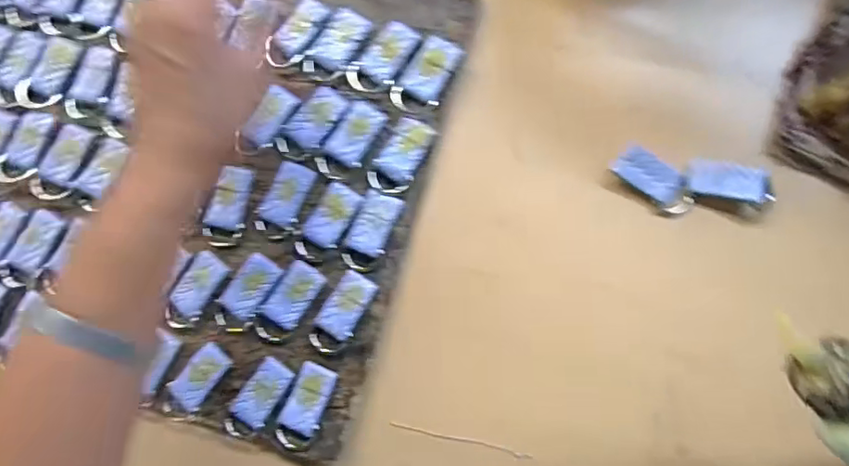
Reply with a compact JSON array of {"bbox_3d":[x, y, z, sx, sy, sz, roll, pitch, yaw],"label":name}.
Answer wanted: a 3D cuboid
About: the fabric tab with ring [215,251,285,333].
[{"bbox_3d":[-0.105,0.036,0.329,0.025,0.004,0.048,33,88,7],"label":"fabric tab with ring"}]

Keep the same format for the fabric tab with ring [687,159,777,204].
[{"bbox_3d":[0.173,-0.029,0.313,0.047,0.012,0.022,13,85,6],"label":"fabric tab with ring"}]

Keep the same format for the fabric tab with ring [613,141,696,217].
[{"bbox_3d":[0.131,-0.030,0.317,0.047,0.008,0.024,42,89,7],"label":"fabric tab with ring"}]

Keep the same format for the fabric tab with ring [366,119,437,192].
[{"bbox_3d":[-0.014,-0.045,0.329,0.024,0.004,0.045,31,87,7],"label":"fabric tab with ring"}]

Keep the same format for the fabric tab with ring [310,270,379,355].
[{"bbox_3d":[-0.048,0.046,0.323,0.023,0.005,0.048,32,88,7],"label":"fabric tab with ring"}]

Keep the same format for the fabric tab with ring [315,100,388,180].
[{"bbox_3d":[-0.044,-0.055,0.332,0.025,0.004,0.048,31,87,7],"label":"fabric tab with ring"}]

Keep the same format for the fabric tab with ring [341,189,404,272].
[{"bbox_3d":[-0.031,-0.001,0.328,0.023,0.004,0.046,22,86,6],"label":"fabric tab with ring"}]

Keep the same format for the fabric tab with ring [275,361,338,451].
[{"bbox_3d":[-0.068,0.098,0.318,0.023,0.008,0.046,20,86,6],"label":"fabric tab with ring"}]

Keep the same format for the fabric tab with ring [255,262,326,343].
[{"bbox_3d":[-0.080,0.041,0.328,0.023,0.004,0.048,35,88,7],"label":"fabric tab with ring"}]

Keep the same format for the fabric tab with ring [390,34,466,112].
[{"bbox_3d":[0.001,-0.093,0.333,0.028,0.005,0.048,31,87,7],"label":"fabric tab with ring"}]

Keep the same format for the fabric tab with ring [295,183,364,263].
[{"bbox_3d":[-0.057,-0.005,0.331,0.024,0.004,0.048,30,87,7],"label":"fabric tab with ring"}]

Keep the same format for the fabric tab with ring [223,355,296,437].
[{"bbox_3d":[-0.096,0.096,0.321,0.022,0.004,0.047,32,87,7],"label":"fabric tab with ring"}]

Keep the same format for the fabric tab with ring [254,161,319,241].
[{"bbox_3d":[-0.083,-0.019,0.333,0.027,0.004,0.045,23,86,6],"label":"fabric tab with ring"}]

